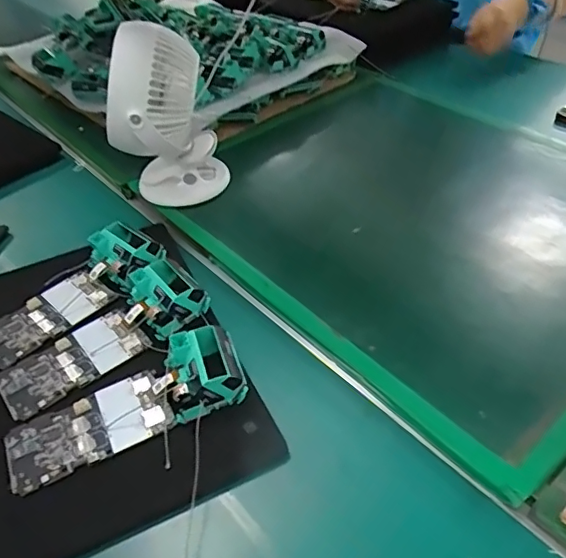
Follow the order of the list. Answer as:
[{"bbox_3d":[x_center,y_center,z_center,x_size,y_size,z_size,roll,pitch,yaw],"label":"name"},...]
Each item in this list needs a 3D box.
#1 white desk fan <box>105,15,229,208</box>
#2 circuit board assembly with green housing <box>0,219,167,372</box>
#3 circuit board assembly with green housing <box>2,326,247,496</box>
[{"bbox_3d":[-0.130,-0.170,0.628,0.122,0.205,0.109,-7,42,-5],"label":"white desk fan"},{"bbox_3d":[-0.217,0.006,0.567,0.197,0.046,0.080,-34,51,-30],"label":"circuit board assembly with green housing"},{"bbox_3d":[-0.131,0.100,0.466,0.199,0.035,0.069,-19,45,-17],"label":"circuit board assembly with green housing"}]

